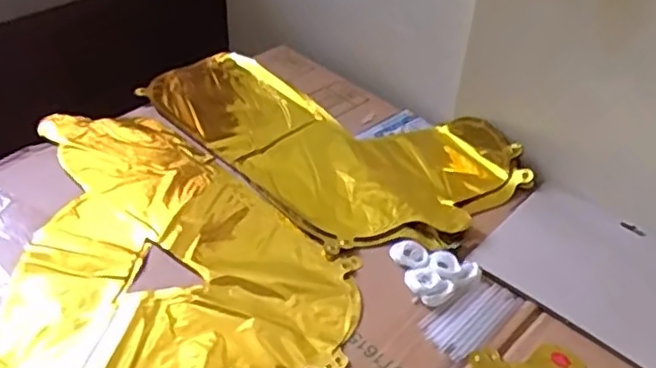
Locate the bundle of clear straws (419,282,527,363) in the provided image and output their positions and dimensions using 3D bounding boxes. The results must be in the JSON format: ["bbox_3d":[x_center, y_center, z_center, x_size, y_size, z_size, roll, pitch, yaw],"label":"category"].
[{"bbox_3d":[0.121,0.107,0.550,0.092,0.007,0.046,-30,52,-33],"label":"bundle of clear straws"}]

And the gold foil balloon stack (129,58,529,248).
[{"bbox_3d":[-0.005,-0.063,0.731,0.392,0.022,0.229,35,49,30],"label":"gold foil balloon stack"}]

